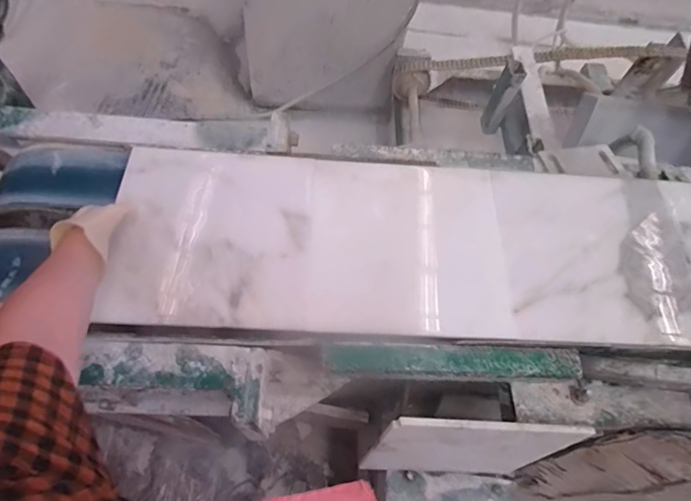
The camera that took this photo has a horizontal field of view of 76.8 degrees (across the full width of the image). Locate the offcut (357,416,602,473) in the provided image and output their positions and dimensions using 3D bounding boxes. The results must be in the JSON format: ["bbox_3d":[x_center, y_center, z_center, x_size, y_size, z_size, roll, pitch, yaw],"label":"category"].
[{"bbox_3d":[0.216,0.348,0.754,0.338,0.310,0.017,4,53,-7],"label":"offcut"}]

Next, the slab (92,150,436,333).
[{"bbox_3d":[-0.104,-0.026,0.677,0.480,0.020,0.301,2,62,-3],"label":"slab"}]

